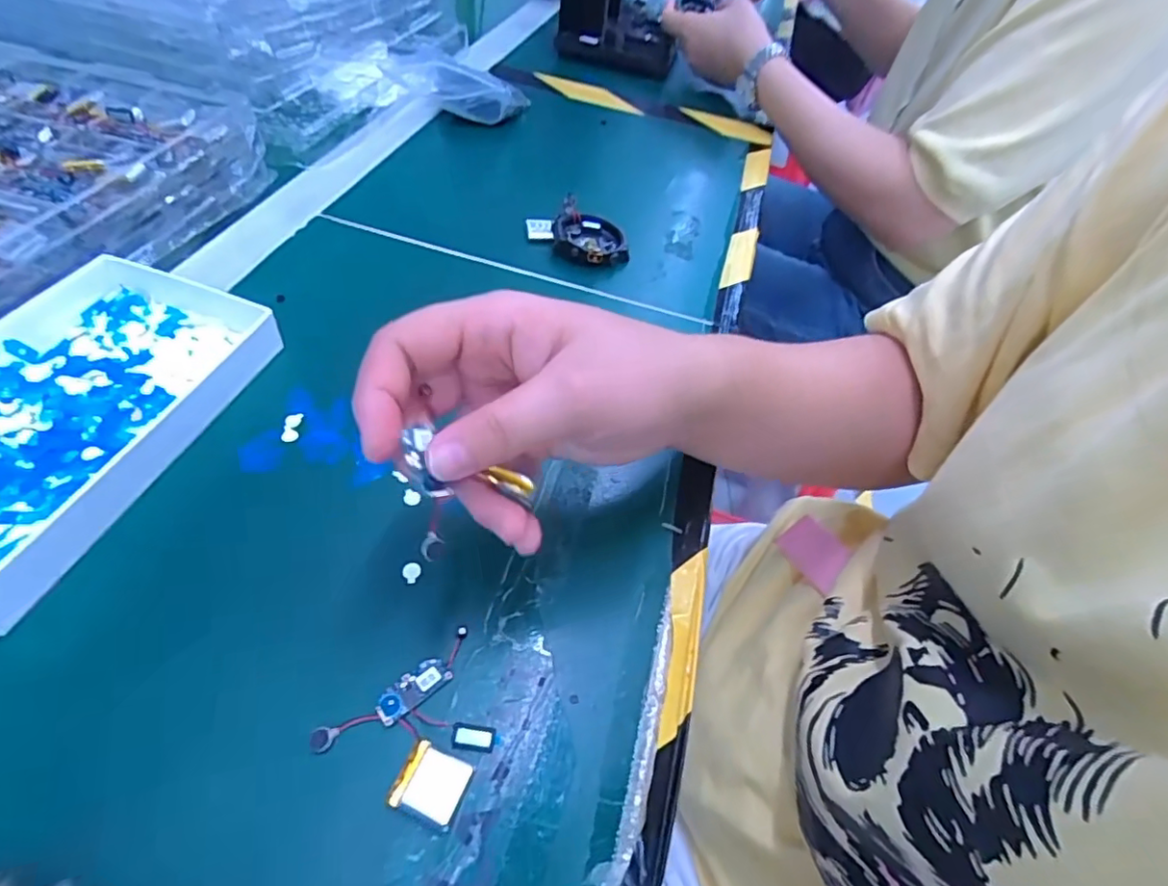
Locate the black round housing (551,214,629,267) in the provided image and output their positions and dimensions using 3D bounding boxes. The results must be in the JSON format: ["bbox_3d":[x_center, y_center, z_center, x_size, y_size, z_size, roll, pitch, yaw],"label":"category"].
[{"bbox_3d":[0.004,-0.146,0.416,0.051,0.014,0.048,-2,49,-7],"label":"black round housing"}]

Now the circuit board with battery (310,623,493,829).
[{"bbox_3d":[-0.057,0.106,0.209,0.061,0.005,0.052,-29,57,-26],"label":"circuit board with battery"}]

